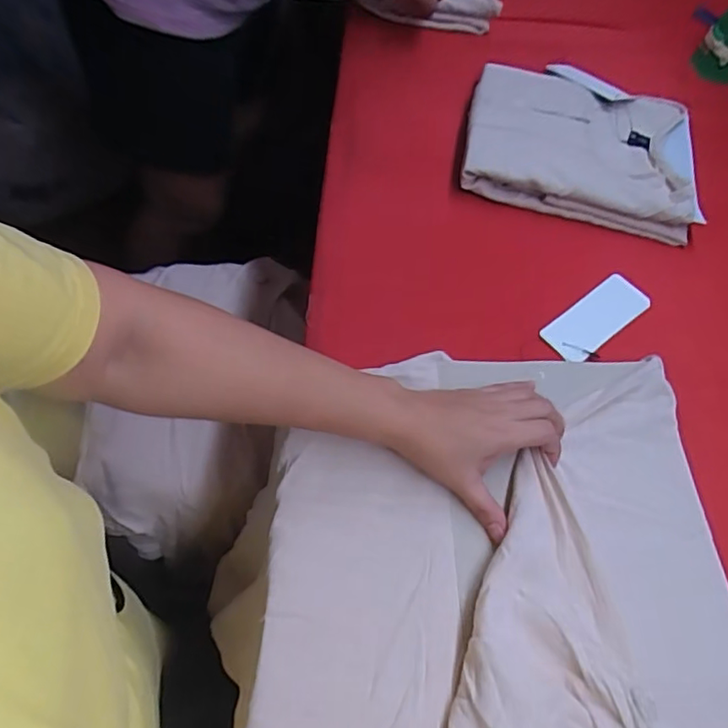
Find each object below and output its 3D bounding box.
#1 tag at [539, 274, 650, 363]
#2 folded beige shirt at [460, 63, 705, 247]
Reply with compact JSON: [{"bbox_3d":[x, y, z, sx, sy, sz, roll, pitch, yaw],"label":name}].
[{"bbox_3d":[0.225,-0.045,0.556,0.123,0.005,0.047,-34,73,-23],"label":"tag"},{"bbox_3d":[0.247,-0.263,0.663,0.252,0.036,0.241,16,59,0],"label":"folded beige shirt"}]

